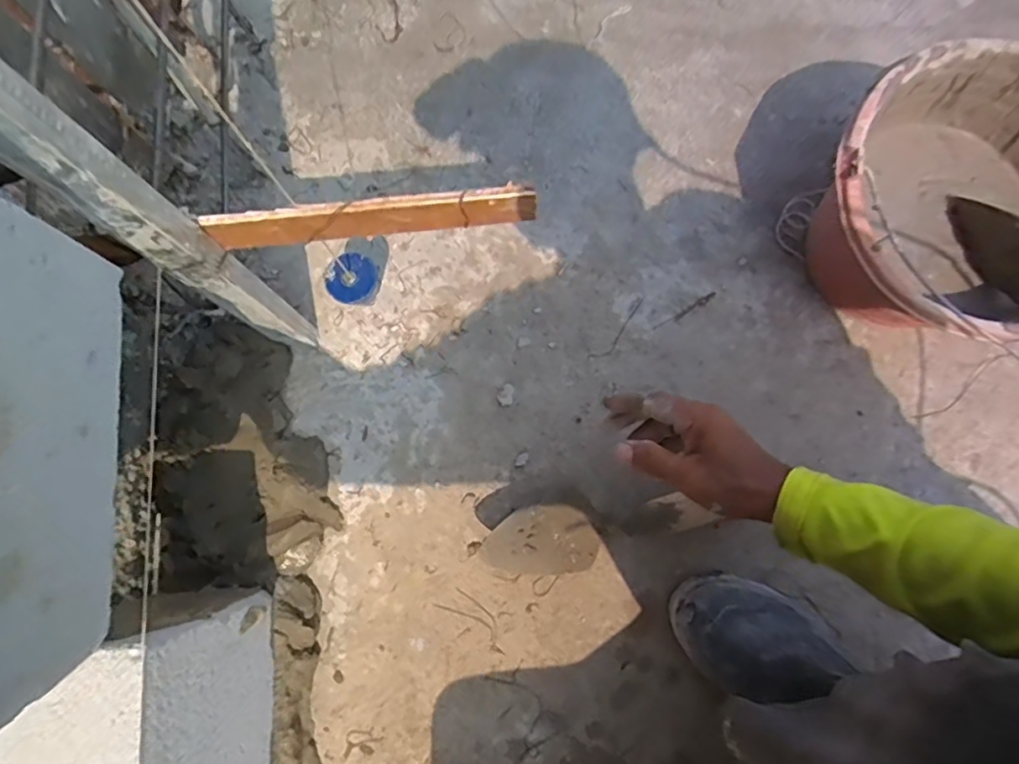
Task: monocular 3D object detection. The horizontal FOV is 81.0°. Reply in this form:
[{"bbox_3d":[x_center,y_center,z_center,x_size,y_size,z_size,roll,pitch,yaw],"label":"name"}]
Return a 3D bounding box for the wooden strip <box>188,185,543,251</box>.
[{"bbox_3d":[-0.091,-0.108,0.394,0.213,0.034,0.010,-5,80,0],"label":"wooden strip"}]

